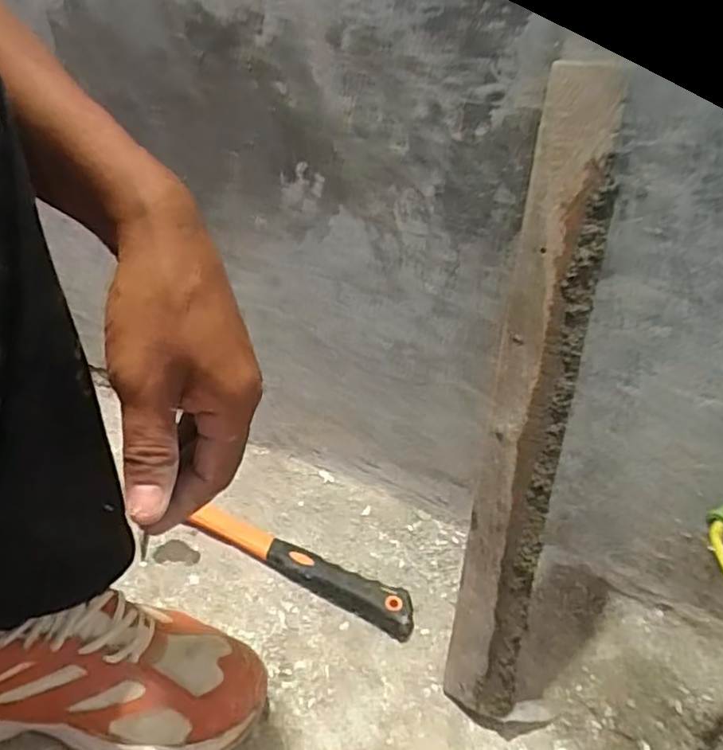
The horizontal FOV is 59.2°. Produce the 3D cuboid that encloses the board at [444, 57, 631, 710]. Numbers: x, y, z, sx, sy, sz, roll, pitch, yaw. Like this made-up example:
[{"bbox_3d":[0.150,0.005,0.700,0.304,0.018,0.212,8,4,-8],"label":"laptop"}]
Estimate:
[{"bbox_3d":[0.111,0.036,0.435,0.055,0.449,0.019,16,18,32],"label":"board"}]

